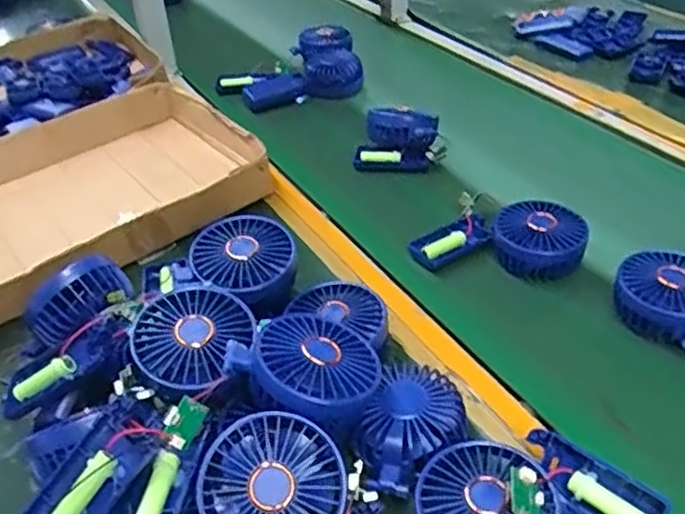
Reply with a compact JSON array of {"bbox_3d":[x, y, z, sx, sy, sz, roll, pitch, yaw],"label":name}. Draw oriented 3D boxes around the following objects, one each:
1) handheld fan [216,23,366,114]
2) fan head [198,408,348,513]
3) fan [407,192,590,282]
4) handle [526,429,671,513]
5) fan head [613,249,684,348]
[{"bbox_3d":[-0.074,-0.289,1.020,0.238,0.059,0.179,-17,40,-15],"label":"handheld fan"},{"bbox_3d":[-0.041,0.137,0.392,0.083,0.024,0.083,-28,69,-13],"label":"fan head"},{"bbox_3d":[0.157,-0.026,0.661,0.163,0.047,0.104,9,39,16],"label":"fan"},{"bbox_3d":[0.159,0.150,0.426,0.089,0.045,0.020,32,12,35],"label":"handle"},{"bbox_3d":[0.283,0.039,0.568,0.091,0.046,0.082,28,47,34],"label":"fan head"}]

